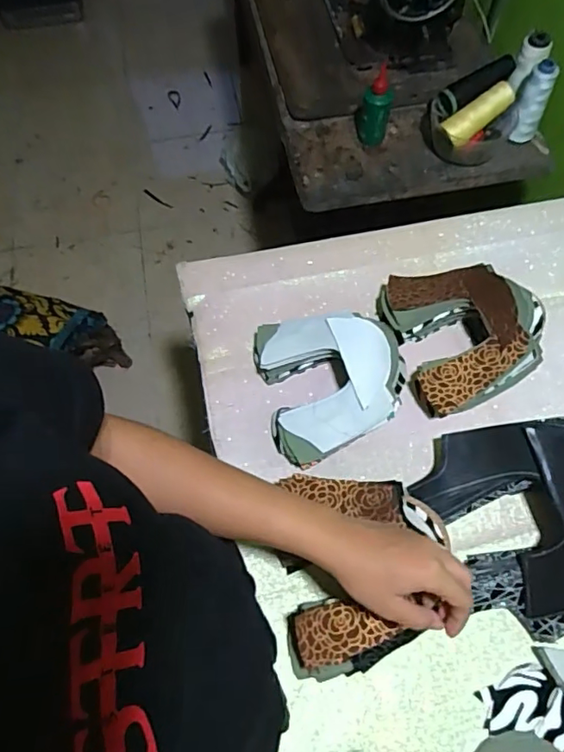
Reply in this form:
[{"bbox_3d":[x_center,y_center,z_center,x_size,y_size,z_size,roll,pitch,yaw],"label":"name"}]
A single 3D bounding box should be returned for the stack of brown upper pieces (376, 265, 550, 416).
[{"bbox_3d":[0.214,-0.062,0.623,0.160,0.084,0.180,-16,64,-6],"label":"stack of brown upper pieces"}]

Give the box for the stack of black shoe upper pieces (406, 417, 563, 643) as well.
[{"bbox_3d":[0.260,0.130,0.521,0.217,0.093,0.203,-17,64,-7],"label":"stack of black shoe upper pieces"}]

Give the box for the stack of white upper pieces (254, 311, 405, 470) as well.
[{"bbox_3d":[0.061,0.000,0.602,0.162,0.073,0.165,-13,63,-5],"label":"stack of white upper pieces"}]

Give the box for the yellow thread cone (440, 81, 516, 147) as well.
[{"bbox_3d":[0.285,-0.378,0.767,0.115,0.032,0.034,-36,67,0],"label":"yellow thread cone"}]

